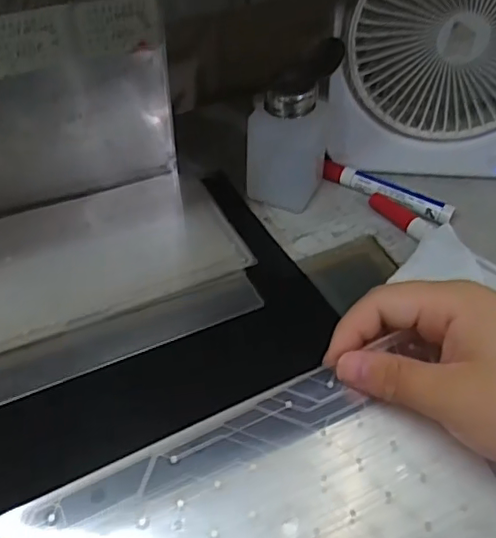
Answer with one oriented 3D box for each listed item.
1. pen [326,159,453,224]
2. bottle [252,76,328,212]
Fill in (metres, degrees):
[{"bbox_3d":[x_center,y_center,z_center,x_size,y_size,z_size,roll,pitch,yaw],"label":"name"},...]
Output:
[{"bbox_3d":[0.116,-0.065,0.490,0.114,0.016,0.017,30,53,25],"label":"pen"},{"bbox_3d":[0.035,-0.114,0.462,0.063,0.120,0.063,10,47,9],"label":"bottle"}]

